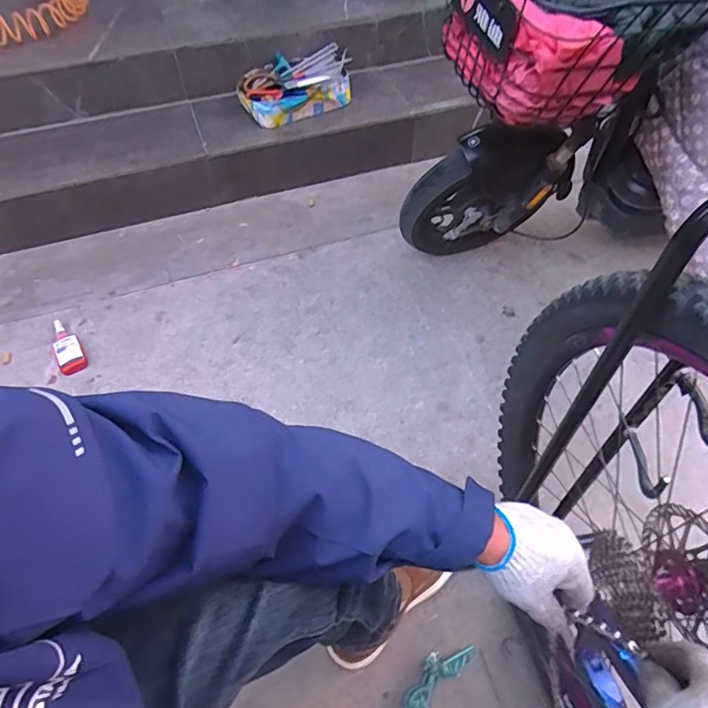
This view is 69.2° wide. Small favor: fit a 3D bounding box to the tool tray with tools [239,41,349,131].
[{"bbox_3d":[-0.162,-0.749,1.430,0.309,0.100,0.192,-21,55,-14],"label":"tool tray with tools"}]

